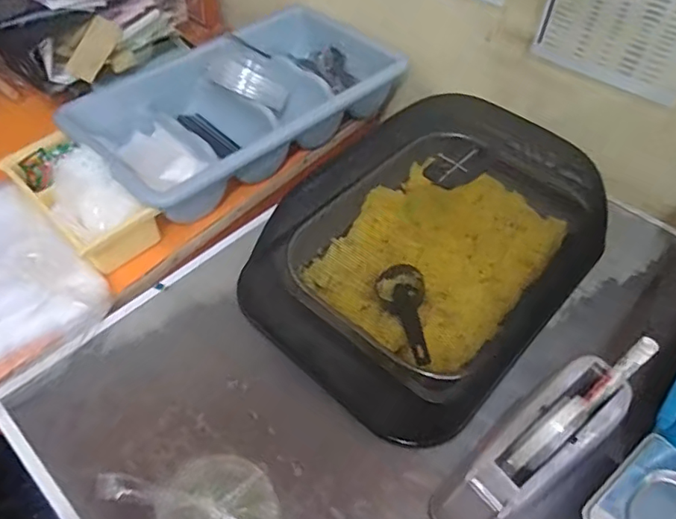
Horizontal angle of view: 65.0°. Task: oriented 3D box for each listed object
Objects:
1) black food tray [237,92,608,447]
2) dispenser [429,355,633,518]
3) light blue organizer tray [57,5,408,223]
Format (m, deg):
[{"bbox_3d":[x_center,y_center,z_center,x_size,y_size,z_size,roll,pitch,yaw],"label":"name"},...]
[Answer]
[{"bbox_3d":[0.124,-0.040,0.670,0.332,0.106,0.463,36,58,24],"label":"black food tray"},{"bbox_3d":[0.175,0.172,0.481,0.209,0.087,0.063,-38,60,-12],"label":"dispenser"},{"bbox_3d":[-0.127,-0.262,0.882,0.289,0.119,0.556,36,58,24],"label":"light blue organizer tray"}]

